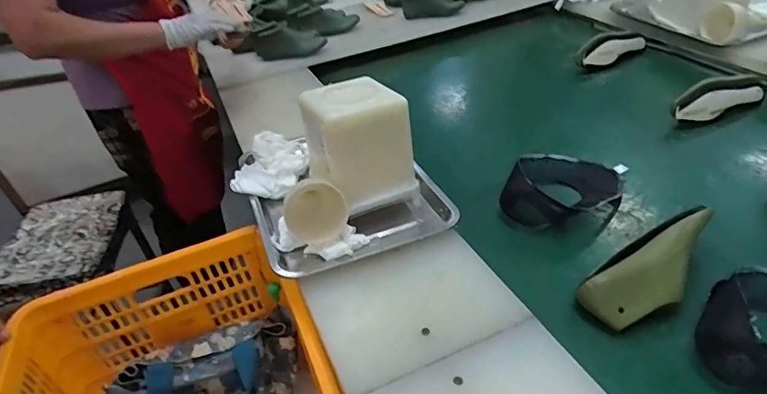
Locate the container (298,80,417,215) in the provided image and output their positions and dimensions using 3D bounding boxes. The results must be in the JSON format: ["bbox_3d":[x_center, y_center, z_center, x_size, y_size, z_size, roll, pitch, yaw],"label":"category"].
[{"bbox_3d":[-0.039,-0.082,0.780,0.137,0.158,0.150,-22,39,-18],"label":"container"}]

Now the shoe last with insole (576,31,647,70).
[{"bbox_3d":[0.586,-0.372,1.247,0.212,0.076,0.080,-27,41,-24],"label":"shoe last with insole"}]

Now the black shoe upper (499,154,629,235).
[{"bbox_3d":[0.307,-0.020,0.822,0.174,0.073,0.203,17,43,29],"label":"black shoe upper"}]

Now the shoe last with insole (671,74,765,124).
[{"bbox_3d":[0.676,-0.197,0.987,0.237,0.068,0.057,-19,39,-15],"label":"shoe last with insole"}]

